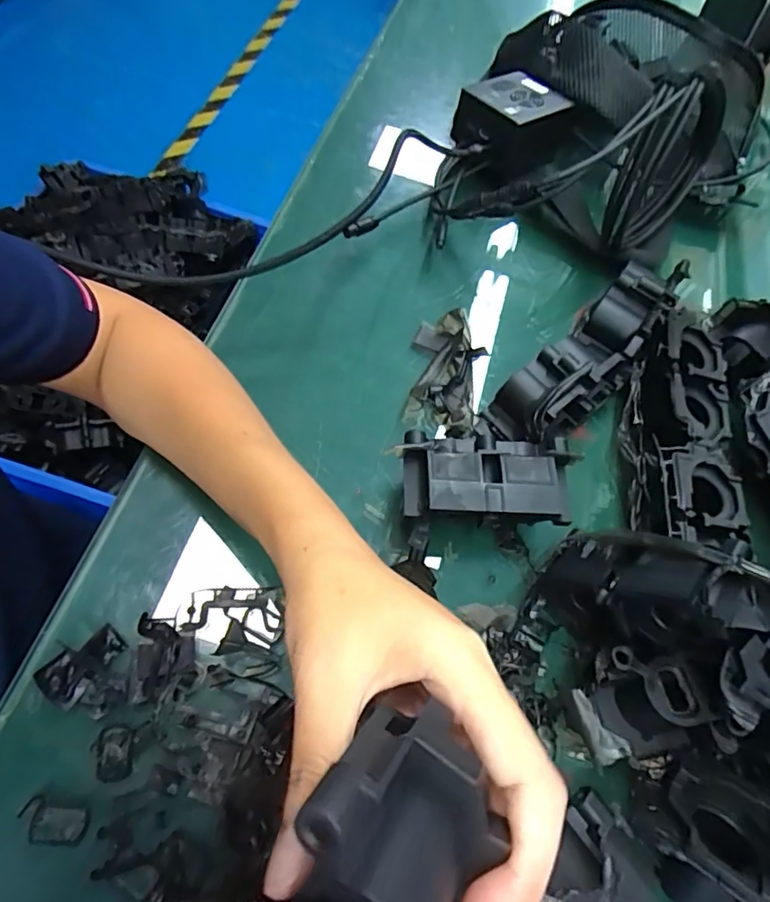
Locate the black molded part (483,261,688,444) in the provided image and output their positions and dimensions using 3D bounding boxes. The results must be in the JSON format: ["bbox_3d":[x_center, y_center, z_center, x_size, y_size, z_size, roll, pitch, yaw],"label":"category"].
[{"bbox_3d":[0.148,-0.068,0.382,0.056,0.044,0.187,43,66,13],"label":"black molded part"}]

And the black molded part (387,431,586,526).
[{"bbox_3d":[0.059,0.022,0.328,0.104,0.045,0.053,4,64,-5],"label":"black molded part"}]

